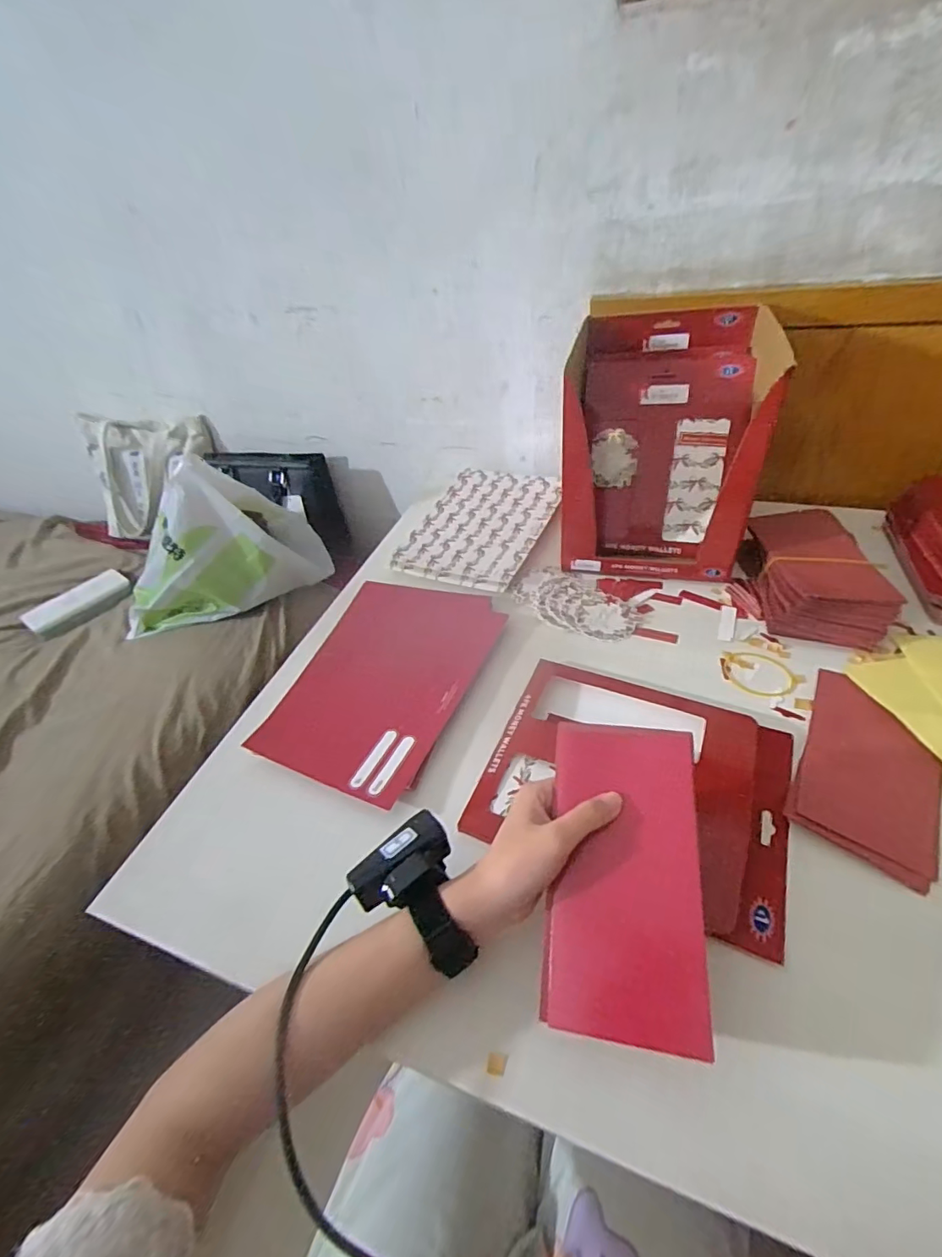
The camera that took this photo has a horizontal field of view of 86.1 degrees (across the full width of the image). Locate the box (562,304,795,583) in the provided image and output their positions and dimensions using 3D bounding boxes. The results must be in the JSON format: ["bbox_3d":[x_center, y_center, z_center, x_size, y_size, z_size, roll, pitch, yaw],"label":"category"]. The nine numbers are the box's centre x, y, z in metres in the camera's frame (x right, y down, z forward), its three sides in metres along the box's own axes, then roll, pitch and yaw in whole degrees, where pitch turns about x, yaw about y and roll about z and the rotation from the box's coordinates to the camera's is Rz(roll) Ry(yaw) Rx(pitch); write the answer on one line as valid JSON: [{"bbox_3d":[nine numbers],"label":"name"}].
[{"bbox_3d":[0.236,-0.230,0.635,0.205,0.240,0.253,6,43,15],"label":"box"}]

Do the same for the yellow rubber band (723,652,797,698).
[{"bbox_3d":[0.290,0.045,0.505,0.063,0.004,0.057,11,44,20],"label":"yellow rubber band"}]

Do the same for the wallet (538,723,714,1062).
[{"bbox_3d":[0.096,0.149,0.317,0.089,0.007,0.175,-1,61,19],"label":"wallet"}]

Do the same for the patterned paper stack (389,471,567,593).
[{"bbox_3d":[0.022,-0.160,0.744,0.178,0.016,0.283,15,48,21],"label":"patterned paper stack"}]

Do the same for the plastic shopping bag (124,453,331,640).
[{"bbox_3d":[-0.405,-0.129,0.798,0.325,0.234,0.139,-30,46,-24],"label":"plastic shopping bag"}]

